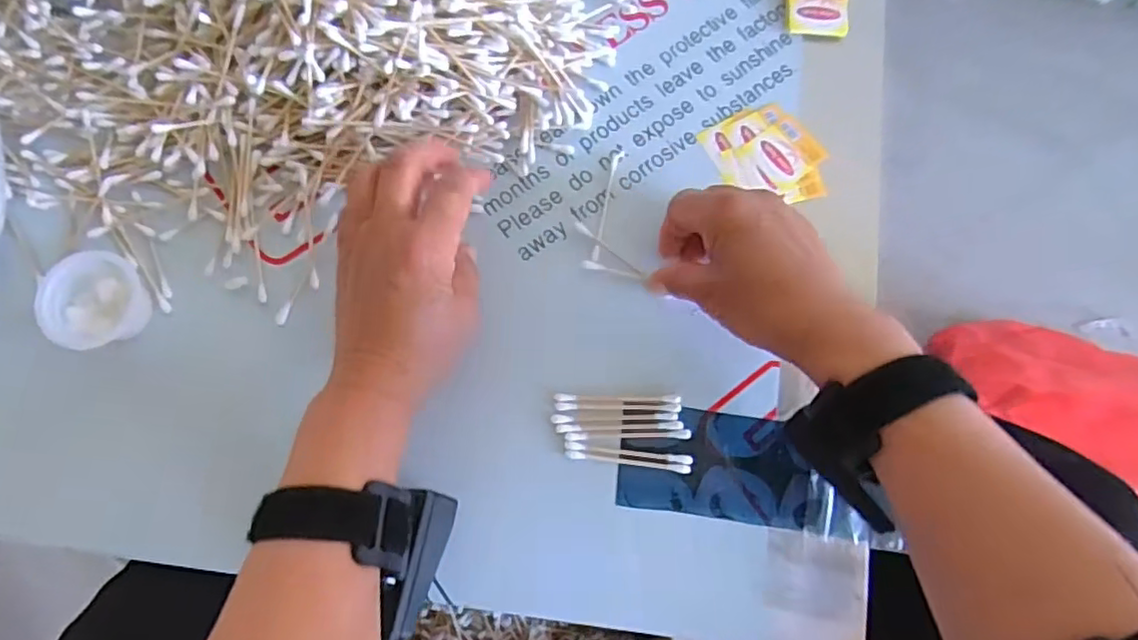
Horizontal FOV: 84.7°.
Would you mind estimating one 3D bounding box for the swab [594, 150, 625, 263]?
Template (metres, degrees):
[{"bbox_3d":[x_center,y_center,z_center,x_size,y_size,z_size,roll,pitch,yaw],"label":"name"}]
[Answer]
[{"bbox_3d":[0.024,-0.073,0.394,0.006,0.004,0.077,14,77,2],"label":"swab"}]

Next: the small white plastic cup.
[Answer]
[{"bbox_3d":[-0.267,-0.011,0.352,0.048,0.024,0.055,-33,80,-9],"label":"small white plastic cup"}]

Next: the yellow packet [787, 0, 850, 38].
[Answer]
[{"bbox_3d":[0.170,-0.216,0.427,0.044,0.010,0.044,6,77,0],"label":"yellow packet"}]

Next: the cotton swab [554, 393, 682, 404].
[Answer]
[{"bbox_3d":[0.029,0.046,0.367,0.073,0.004,0.006,1,77,-2],"label":"cotton swab"}]

